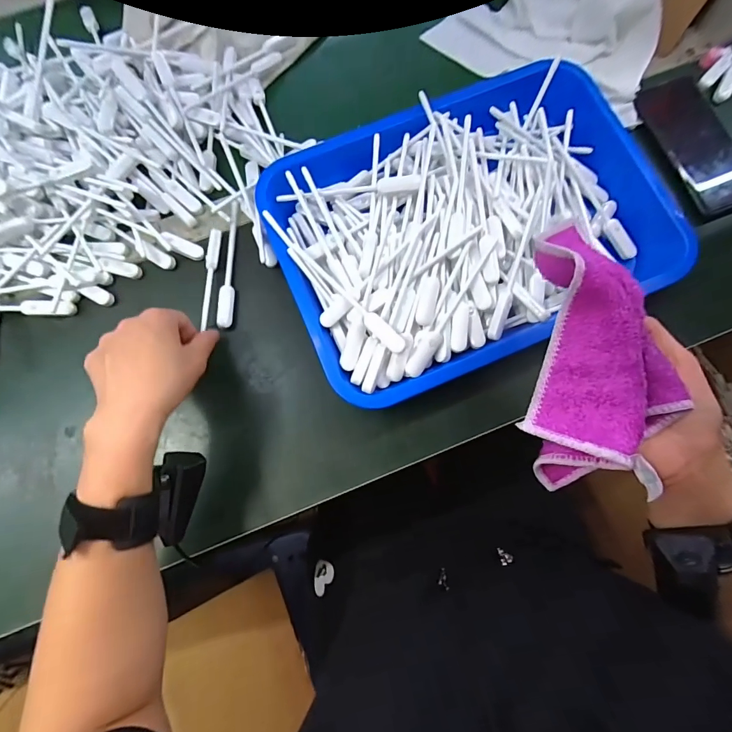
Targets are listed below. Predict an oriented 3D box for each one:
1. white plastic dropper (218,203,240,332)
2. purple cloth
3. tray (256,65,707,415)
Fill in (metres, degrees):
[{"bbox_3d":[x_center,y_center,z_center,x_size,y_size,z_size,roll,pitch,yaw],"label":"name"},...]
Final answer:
[{"bbox_3d":[-0.144,-0.108,0.419,0.015,0.007,0.139,-1,78,0],"label":"white plastic dropper"},{"bbox_3d":[0.157,-0.009,0.267,0.091,0.059,0.183,0,88,1],"label":"purple cloth"},{"bbox_3d":[0.102,-0.141,0.396,0.367,0.049,0.260,-23,78,-4],"label":"tray"}]

